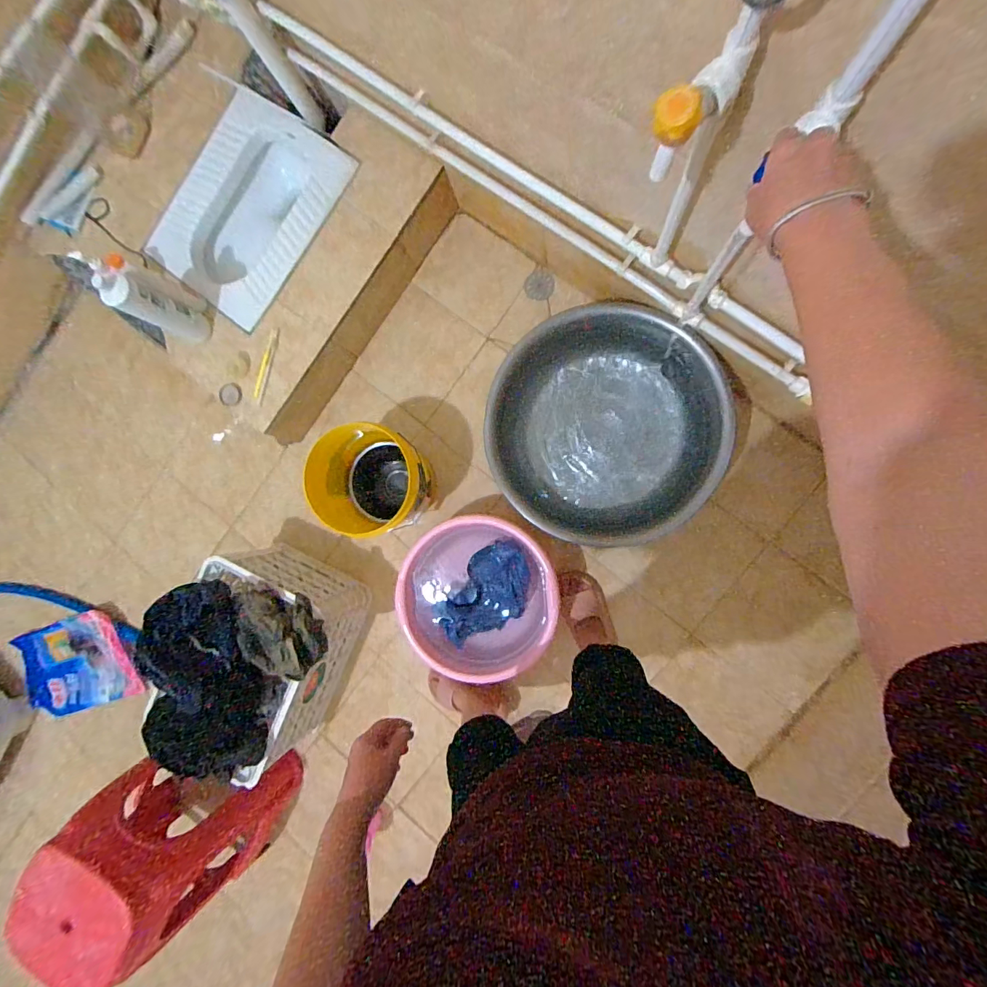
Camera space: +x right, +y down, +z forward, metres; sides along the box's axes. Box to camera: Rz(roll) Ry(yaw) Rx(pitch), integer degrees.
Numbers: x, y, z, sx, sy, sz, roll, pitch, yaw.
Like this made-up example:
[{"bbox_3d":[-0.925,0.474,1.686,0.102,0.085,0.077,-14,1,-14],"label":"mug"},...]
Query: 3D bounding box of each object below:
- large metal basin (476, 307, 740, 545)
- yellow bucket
[{"bbox_3d":[0.272,-0.156,1.098,0.529,0.164,0.578,0,90,10],"label":"large metal basin"},{"bbox_3d":[-0.288,-0.038,1.137,0.245,0.258,0.259,0,90,10],"label":"yellow bucket"}]

